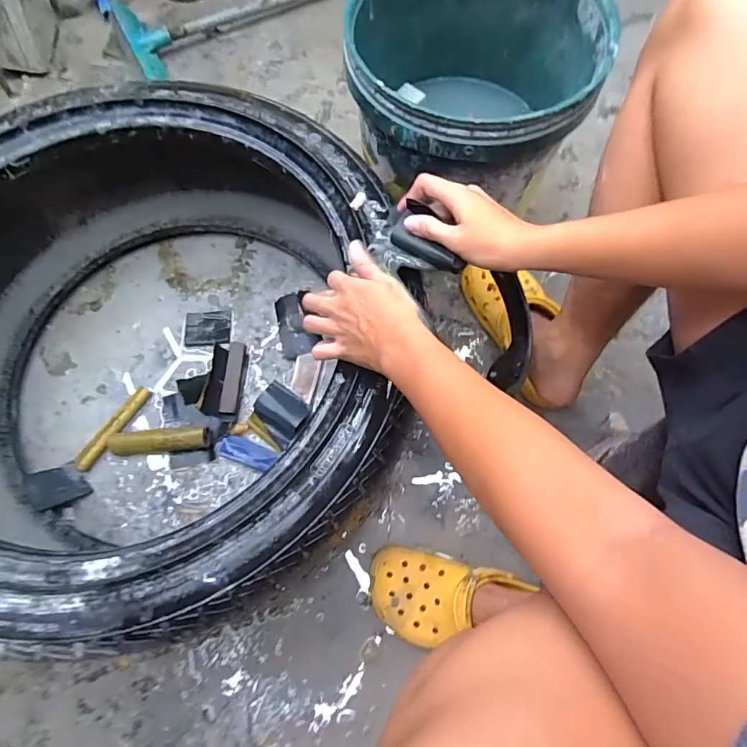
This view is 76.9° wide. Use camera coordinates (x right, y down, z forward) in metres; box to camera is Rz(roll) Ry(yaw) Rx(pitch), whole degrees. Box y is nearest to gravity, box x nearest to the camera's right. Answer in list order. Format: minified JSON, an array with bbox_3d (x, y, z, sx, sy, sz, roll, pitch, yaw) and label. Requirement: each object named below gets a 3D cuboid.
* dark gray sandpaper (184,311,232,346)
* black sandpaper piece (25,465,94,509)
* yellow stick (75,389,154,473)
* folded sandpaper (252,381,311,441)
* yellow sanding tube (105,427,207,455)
[{"bbox_3d":[-0.267,-0.074,0.759,0.074,0.004,0.058,-1,70,0],"label":"dark gray sandpaper"},{"bbox_3d":[-0.447,0.158,0.662,0.070,0.011,0.061,-26,64,-42],"label":"black sandpaper piece"},{"bbox_3d":[-0.386,0.083,0.703,0.023,0.023,0.144,31,73,11],"label":"yellow stick"},{"bbox_3d":[-0.133,0.053,0.693,0.071,0.034,0.057,36,75,12],"label":"folded sandpaper"},{"bbox_3d":[-0.315,0.099,0.689,0.146,0.028,0.029,-4,70,-1],"label":"yellow sanding tube"}]

